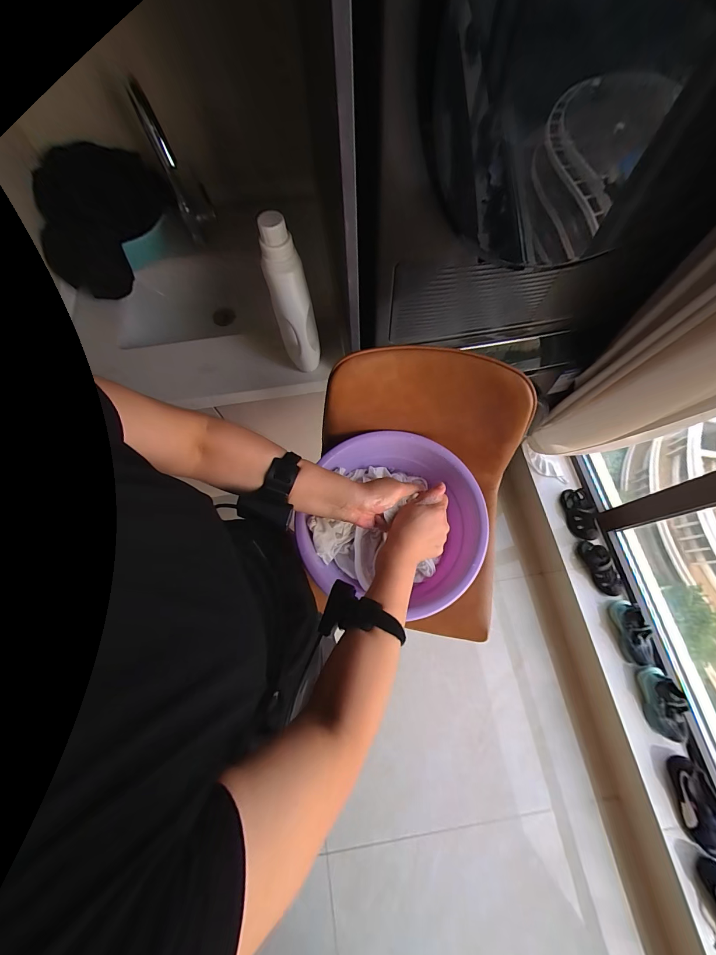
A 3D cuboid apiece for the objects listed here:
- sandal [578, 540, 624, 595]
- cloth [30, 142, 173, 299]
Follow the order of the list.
[{"bbox_3d":[0.858,0.321,1.189,0.062,0.072,0.186,-15,71,-3],"label":"sandal"},{"bbox_3d":[-0.602,-0.606,0.787,0.305,0.133,0.252,-42,74,-12],"label":"cloth"}]

